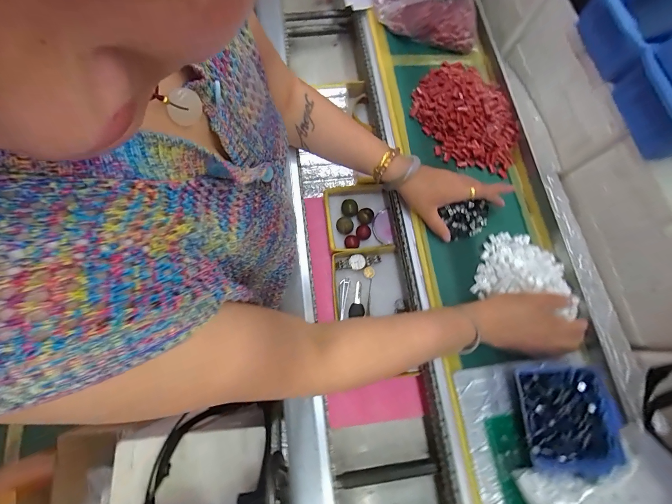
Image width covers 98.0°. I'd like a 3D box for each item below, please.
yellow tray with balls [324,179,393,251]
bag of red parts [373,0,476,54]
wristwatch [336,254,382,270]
[{"bbox_3d":[0.039,-0.063,0.518,0.112,0.049,0.117,-7,74,-4],"label":"yellow tray with balls"},{"bbox_3d":[0.162,-0.430,0.515,0.197,0.051,0.140,22,74,4],"label":"bag of red parts"},{"bbox_3d":[0.038,0.018,0.498,0.076,0.017,0.025,-8,74,-4],"label":"wristwatch"}]

